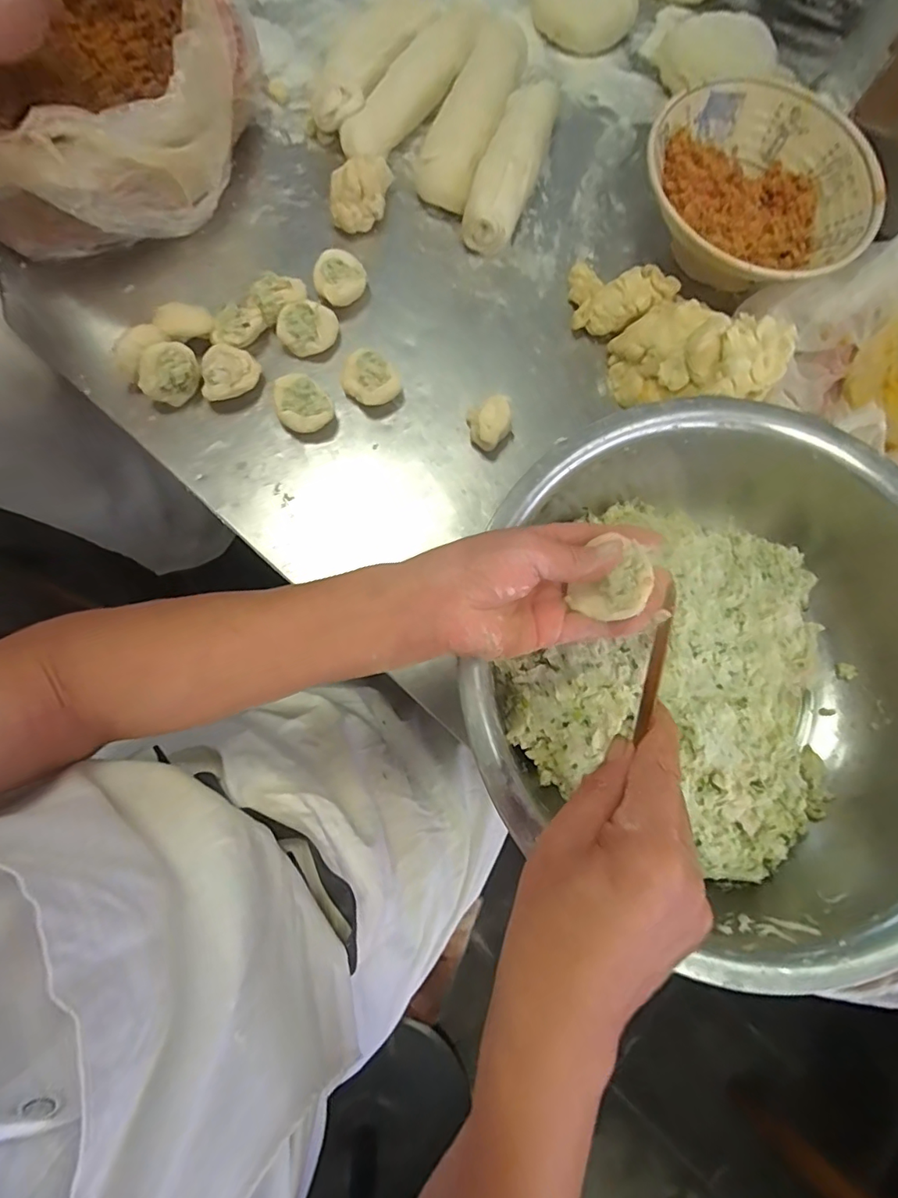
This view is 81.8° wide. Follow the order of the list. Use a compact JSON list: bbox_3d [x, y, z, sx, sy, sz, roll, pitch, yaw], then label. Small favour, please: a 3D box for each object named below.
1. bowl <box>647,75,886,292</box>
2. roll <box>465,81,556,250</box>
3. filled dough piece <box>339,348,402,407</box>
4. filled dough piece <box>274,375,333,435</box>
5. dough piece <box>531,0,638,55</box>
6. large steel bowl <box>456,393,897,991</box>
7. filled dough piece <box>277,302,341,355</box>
[{"bbox_3d":[0.283,-0.374,0.495,0.203,0.078,0.197,1,79,-3],"label":"bowl"},{"bbox_3d":[0.065,-0.445,0.530,0.055,0.043,0.193,22,79,1],"label":"roll"},{"bbox_3d":[-0.073,-0.206,0.488,0.053,0.027,0.049,1,79,-3],"label":"filled dough piece"},{"bbox_3d":[-0.135,-0.178,0.478,0.046,0.023,0.055,-33,83,-9],"label":"filled dough piece"},{"bbox_3d":[0.146,-0.657,0.569,0.117,0.041,0.082,20,79,1],"label":"dough piece"},{"bbox_3d":[0.209,0.043,0.409,0.357,0.128,0.373,1,79,-3],"label":"large steel bowl"},{"bbox_3d":[-0.132,-0.254,0.486,0.055,0.030,0.039,-20,81,-7],"label":"filled dough piece"}]

